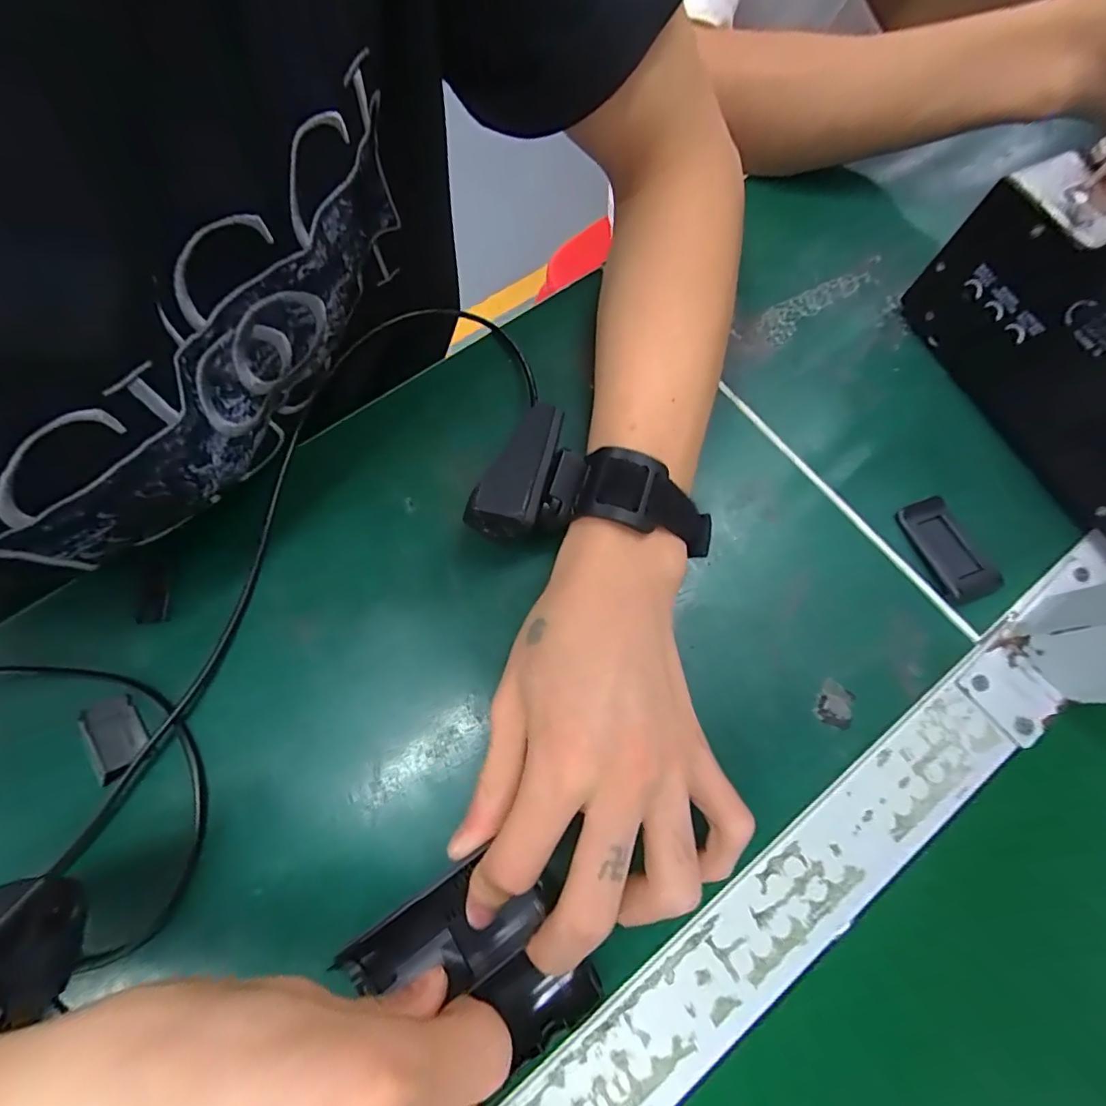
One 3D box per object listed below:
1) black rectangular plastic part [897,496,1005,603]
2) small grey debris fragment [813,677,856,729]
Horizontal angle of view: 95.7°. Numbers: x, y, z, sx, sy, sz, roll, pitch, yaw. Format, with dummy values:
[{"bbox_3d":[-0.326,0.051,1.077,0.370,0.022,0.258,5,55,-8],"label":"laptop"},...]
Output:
[{"bbox_3d":[0.203,-0.002,0.259,0.029,0.008,0.055,-18,72,-6],"label":"black rectangular plastic part"},{"bbox_3d":[0.135,0.072,0.238,0.017,0.005,0.020,23,73,7],"label":"small grey debris fragment"}]

